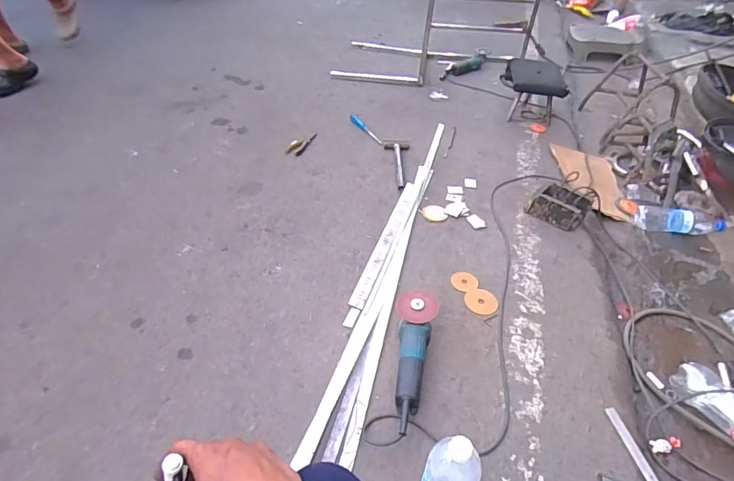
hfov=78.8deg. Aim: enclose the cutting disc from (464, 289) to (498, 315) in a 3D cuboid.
[{"bbox_3d":[0.296,0.157,1.154,0.083,0.004,0.082,14,42,14],"label":"cutting disc"}]

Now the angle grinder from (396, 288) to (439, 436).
[{"bbox_3d":[0.097,0.250,0.965,0.091,0.090,0.304,9,44,5],"label":"angle grinder"}]

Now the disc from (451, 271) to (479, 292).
[{"bbox_3d":[0.263,0.108,1.211,0.070,0.004,0.067,1,41,-1],"label":"disc"}]

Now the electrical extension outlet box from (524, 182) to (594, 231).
[{"bbox_3d":[0.602,-0.108,1.406,0.163,0.078,0.119,30,49,25],"label":"electrical extension outlet box"}]

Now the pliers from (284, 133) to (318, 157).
[{"bbox_3d":[-0.246,-0.367,1.675,0.061,0.010,0.165,15,43,15],"label":"pliers"}]

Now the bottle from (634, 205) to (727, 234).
[{"bbox_3d":[1.033,-0.069,1.484,0.257,0.072,0.084,4,41,3],"label":"bottle"}]

